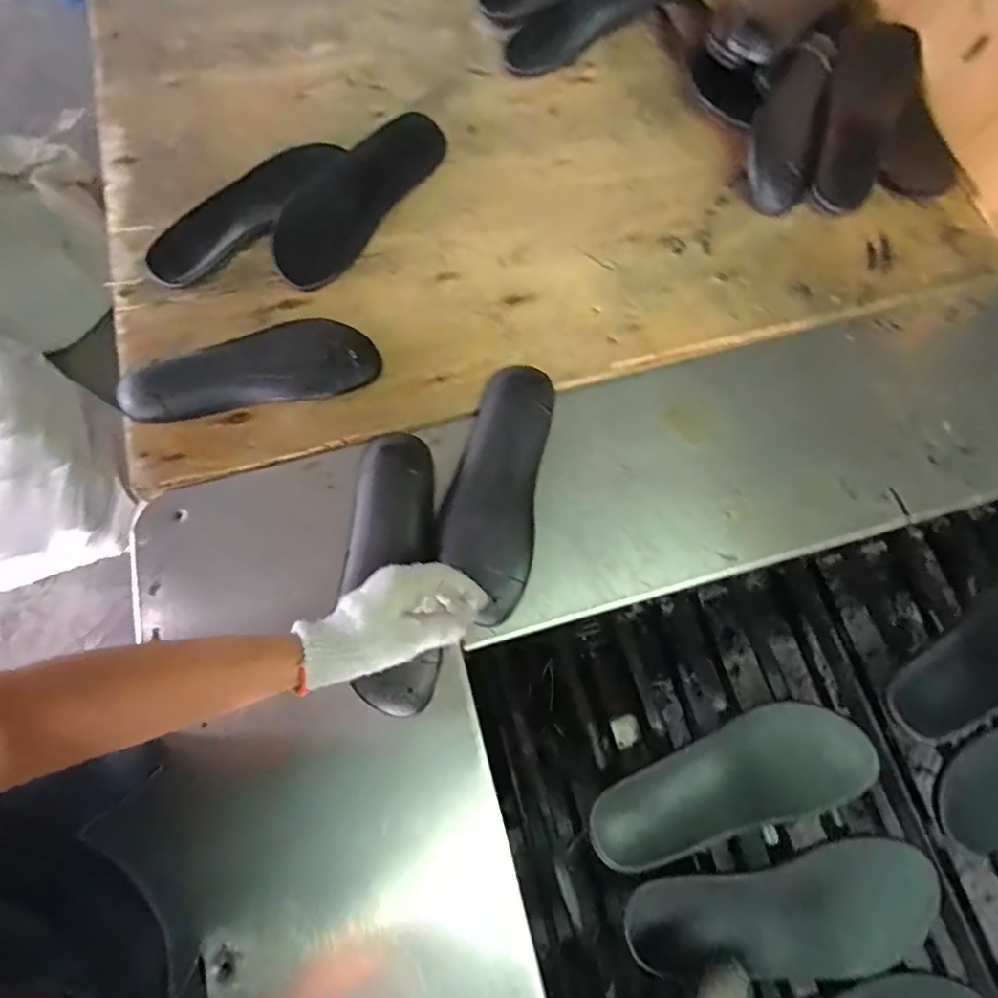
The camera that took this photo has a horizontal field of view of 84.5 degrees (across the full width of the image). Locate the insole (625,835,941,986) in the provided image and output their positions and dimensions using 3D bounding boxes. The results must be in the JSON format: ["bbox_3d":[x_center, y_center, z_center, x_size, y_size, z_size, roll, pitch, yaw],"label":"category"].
[{"bbox_3d":[0.246,0.366,0.479,0.260,0.023,0.095,-7,73,-1],"label":"insole"}]

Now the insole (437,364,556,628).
[{"bbox_3d":[-0.003,-0.012,0.559,0.091,0.024,0.258,10,77,2],"label":"insole"}]

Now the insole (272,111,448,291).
[{"bbox_3d":[-0.169,-0.360,0.650,0.089,0.020,0.257,40,81,-21],"label":"insole"}]

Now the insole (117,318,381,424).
[{"bbox_3d":[-0.265,-0.142,0.588,0.257,0.034,0.085,-13,73,-5],"label":"insole"}]

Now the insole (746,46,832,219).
[{"bbox_3d":[0.357,-0.458,0.675,0.084,0.027,0.211,17,86,4],"label":"insole"}]

